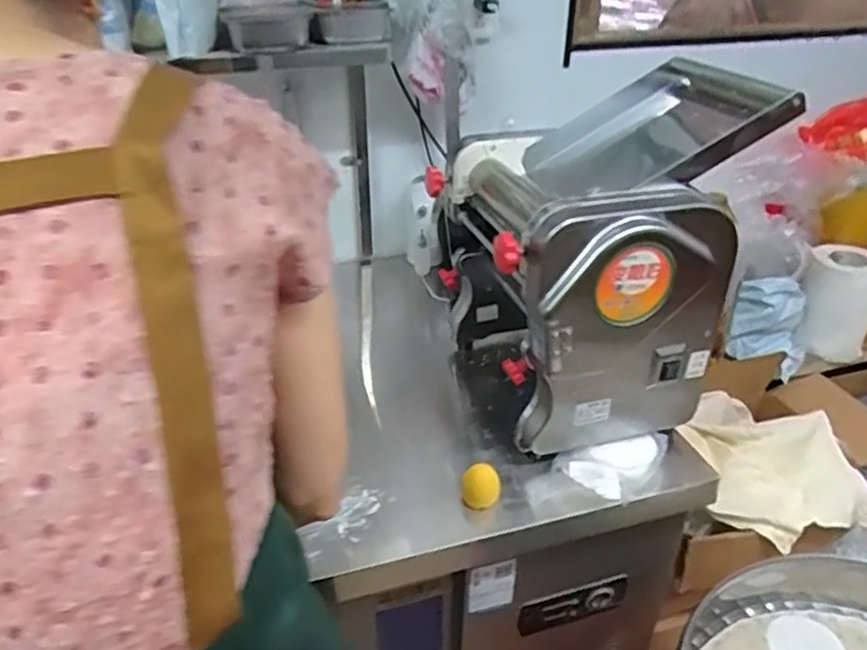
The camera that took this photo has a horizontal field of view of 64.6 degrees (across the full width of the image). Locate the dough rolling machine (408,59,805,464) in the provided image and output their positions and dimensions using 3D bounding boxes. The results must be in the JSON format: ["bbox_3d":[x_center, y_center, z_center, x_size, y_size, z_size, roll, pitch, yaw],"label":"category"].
[{"bbox_3d":[0.230,-0.080,0.969,0.394,0.468,0.363,-7,31,-14],"label":"dough rolling machine"}]

